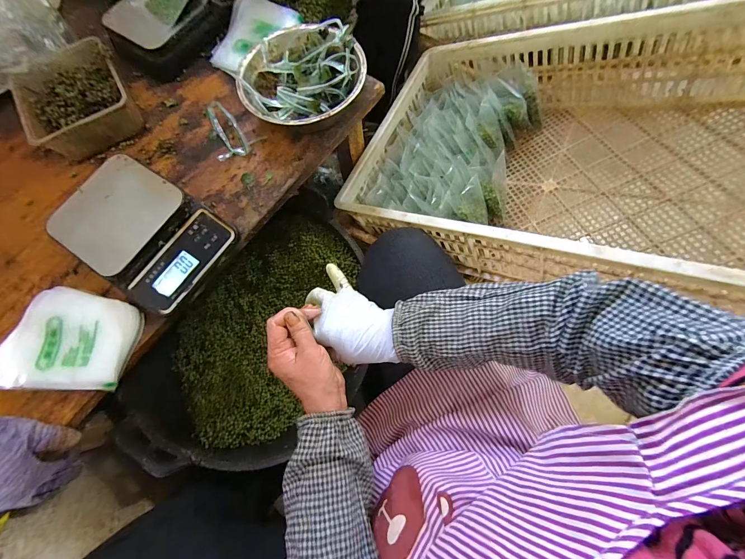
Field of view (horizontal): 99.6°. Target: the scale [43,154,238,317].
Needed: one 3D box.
[{"bbox_3d":[-0.313,-0.066,0.438,0.206,0.055,0.151,35,77,12],"label":"scale"}]

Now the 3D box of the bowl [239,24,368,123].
[{"bbox_3d":[-0.104,-0.298,0.487,0.181,0.071,0.181,-1,73,2],"label":"bowl"}]

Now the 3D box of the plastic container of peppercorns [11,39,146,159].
[{"bbox_3d":[-0.473,-0.293,0.514,0.159,0.059,0.172,-33,74,-8],"label":"plastic container of peppercorns"}]

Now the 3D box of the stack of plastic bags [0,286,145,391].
[{"bbox_3d":[-0.391,0.081,0.407,0.158,0.041,0.128,13,74,6],"label":"stack of plastic bags"}]

